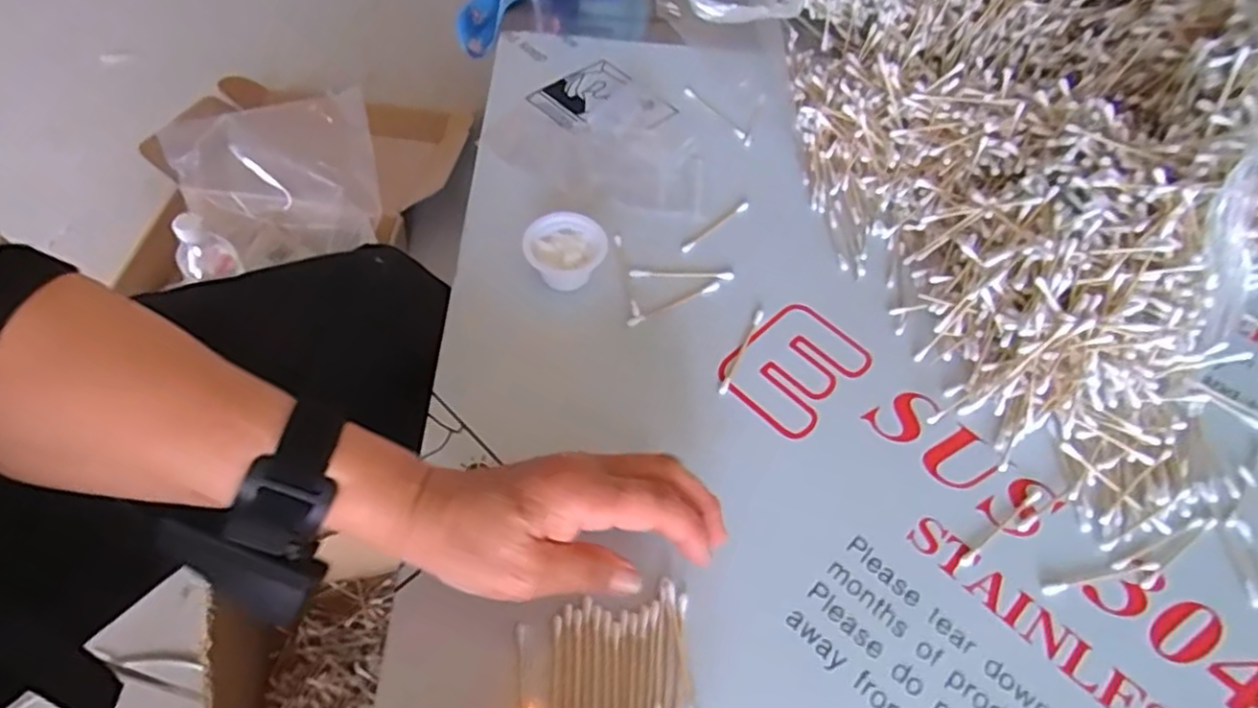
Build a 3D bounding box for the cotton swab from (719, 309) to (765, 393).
[{"bbox_3d":[0.073,-0.002,0.452,0.005,0.004,0.071,24,58,11],"label":"cotton swab"}]

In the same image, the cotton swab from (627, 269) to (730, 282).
[{"bbox_3d":[0.037,-0.056,0.484,0.072,0.004,0.008,2,57,-4],"label":"cotton swab"}]

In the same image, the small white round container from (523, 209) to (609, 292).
[{"bbox_3d":[-0.042,-0.069,0.467,0.048,0.029,0.046,2,57,-4],"label":"small white round container"}]

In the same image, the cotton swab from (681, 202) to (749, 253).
[{"bbox_3d":[0.065,-0.095,0.513,0.006,0.004,0.075,41,62,20],"label":"cotton swab"}]

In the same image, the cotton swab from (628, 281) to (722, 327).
[{"bbox_3d":[0.031,-0.034,0.468,0.073,0.004,0.006,-25,62,-20],"label":"cotton swab"}]

